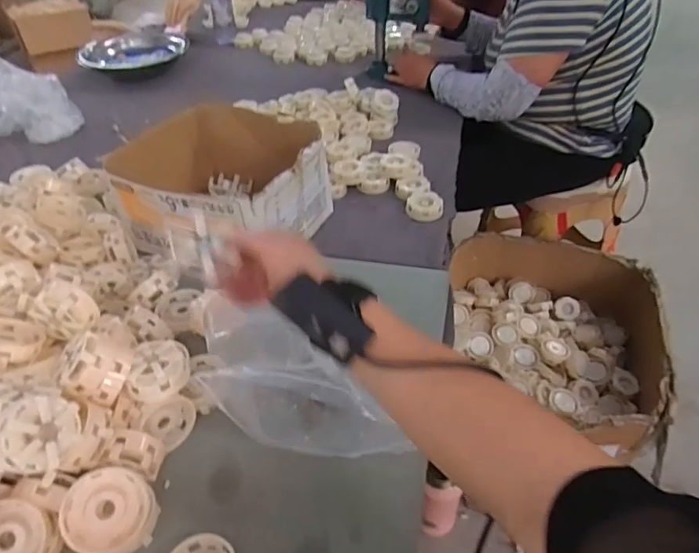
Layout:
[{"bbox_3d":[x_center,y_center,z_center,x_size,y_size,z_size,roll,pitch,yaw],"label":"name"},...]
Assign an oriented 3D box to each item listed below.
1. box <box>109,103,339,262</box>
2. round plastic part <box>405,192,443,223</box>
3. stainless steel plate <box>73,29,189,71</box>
[{"bbox_3d":[-0.195,-0.144,0.801,0.283,0.139,0.250,12,43,16],"label":"box"},{"bbox_3d":[0.132,-0.123,0.872,0.063,0.018,0.069,-1,42,1],"label":"round plastic part"},{"bbox_3d":[-0.652,-0.708,1.533,0.306,0.043,0.251,-11,42,-9],"label":"stainless steel plate"}]

